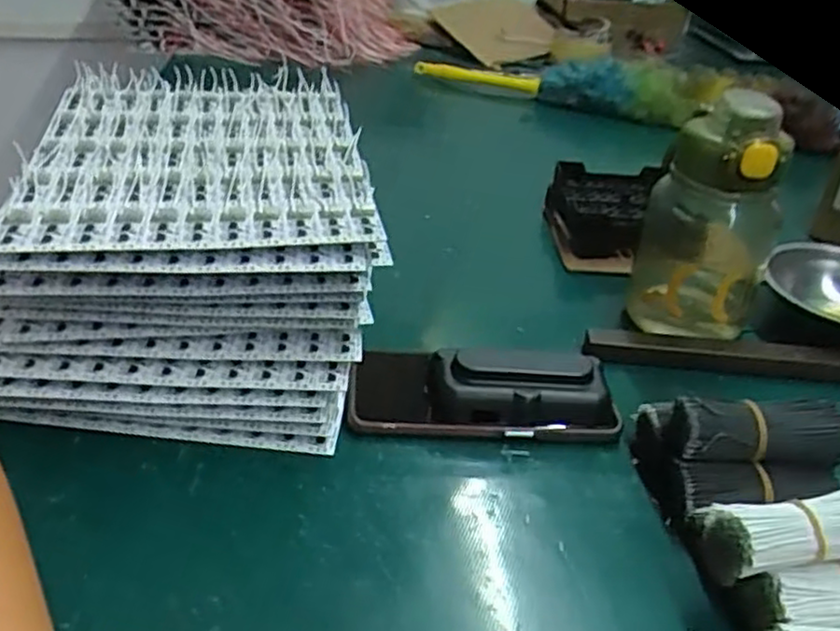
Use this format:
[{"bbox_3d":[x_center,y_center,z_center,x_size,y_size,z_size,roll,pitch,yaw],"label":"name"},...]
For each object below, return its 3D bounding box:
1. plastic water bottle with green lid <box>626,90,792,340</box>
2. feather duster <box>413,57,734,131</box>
[{"bbox_3d":[0.208,-0.067,0.516,0.088,0.181,0.072,16,37,19],"label":"plastic water bottle with green lid"},{"bbox_3d":[0.203,-0.318,0.988,0.422,0.074,0.089,10,36,10],"label":"feather duster"}]

